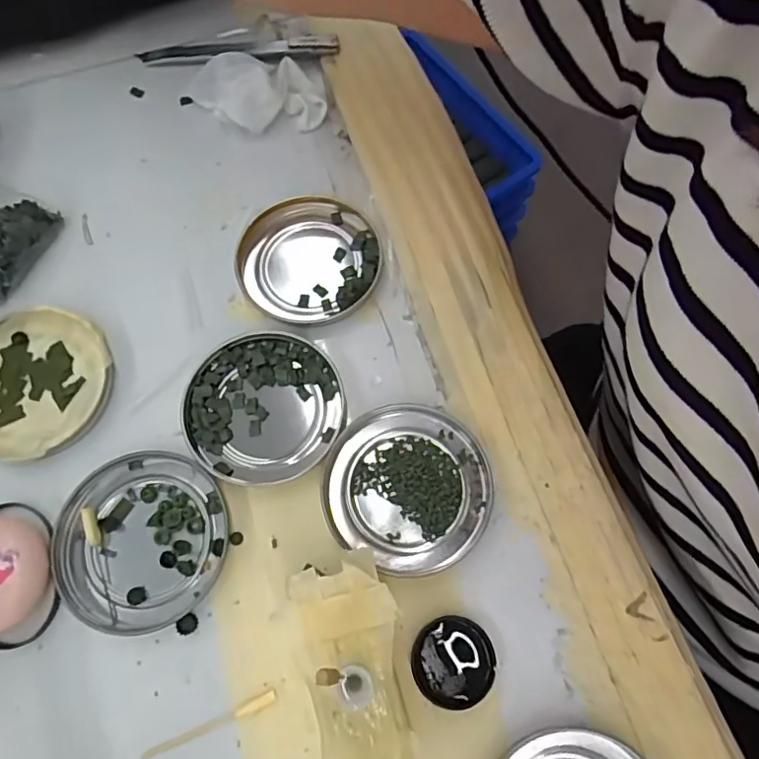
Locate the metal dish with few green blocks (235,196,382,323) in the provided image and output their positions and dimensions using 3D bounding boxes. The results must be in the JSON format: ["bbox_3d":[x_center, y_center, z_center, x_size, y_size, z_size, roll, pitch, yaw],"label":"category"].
[{"bbox_3d":[-0.039,-0.068,0.310,0.076,0.008,0.074,0,71,0],"label":"metal dish with few green blocks"}]

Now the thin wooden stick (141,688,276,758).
[{"bbox_3d":[-0.072,0.148,0.237,0.059,0.004,0.005,-23,72,-8],"label":"thin wooden stick"}]

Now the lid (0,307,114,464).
[{"bbox_3d":[-0.178,0.001,0.286,0.079,0.013,0.074,0,71,0],"label":"lid"}]

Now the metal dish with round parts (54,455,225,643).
[{"bbox_3d":[-0.111,0.074,0.261,0.074,0.008,0.079,0,71,0],"label":"metal dish with round parts"}]

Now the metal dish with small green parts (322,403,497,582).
[{"bbox_3d":[0.014,0.050,0.270,0.077,0.005,0.078,0,71,0],"label":"metal dish with small green parts"}]

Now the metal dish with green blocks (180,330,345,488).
[{"bbox_3d":[-0.059,0.014,0.282,0.078,0.007,0.076,0,71,0],"label":"metal dish with green blocks"}]

